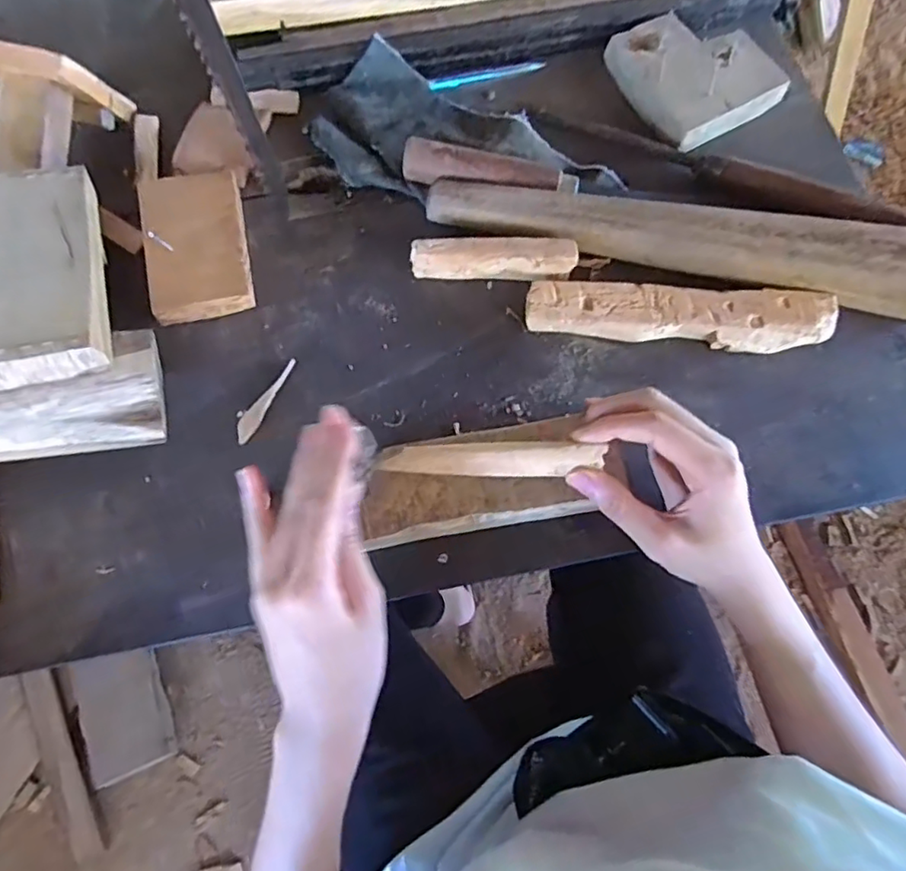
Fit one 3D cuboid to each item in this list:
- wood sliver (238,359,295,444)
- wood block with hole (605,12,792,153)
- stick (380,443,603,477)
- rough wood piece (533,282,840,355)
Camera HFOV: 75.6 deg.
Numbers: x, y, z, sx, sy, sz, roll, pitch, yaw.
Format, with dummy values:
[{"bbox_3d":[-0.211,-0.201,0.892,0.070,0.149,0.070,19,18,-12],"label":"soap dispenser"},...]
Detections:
[{"bbox_3d":[-0.127,-0.025,0.395,0.012,0.007,0.066,21,71,8],"label":"wood sliver"},{"bbox_3d":[0.193,-0.302,0.480,0.111,0.028,0.120,-33,73,-11],"label":"wood block with hole"},{"bbox_3d":[0.022,0.014,0.331,0.123,0.009,0.016,-1,69,7],"label":"stick"},{"bbox_3d":[0.157,-0.082,0.409,0.206,0.021,0.037,3,70,2],"label":"rough wood piece"}]

